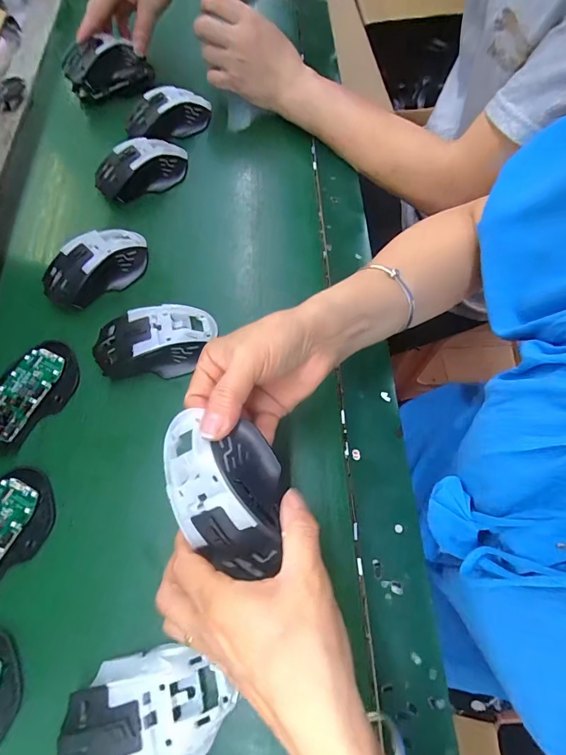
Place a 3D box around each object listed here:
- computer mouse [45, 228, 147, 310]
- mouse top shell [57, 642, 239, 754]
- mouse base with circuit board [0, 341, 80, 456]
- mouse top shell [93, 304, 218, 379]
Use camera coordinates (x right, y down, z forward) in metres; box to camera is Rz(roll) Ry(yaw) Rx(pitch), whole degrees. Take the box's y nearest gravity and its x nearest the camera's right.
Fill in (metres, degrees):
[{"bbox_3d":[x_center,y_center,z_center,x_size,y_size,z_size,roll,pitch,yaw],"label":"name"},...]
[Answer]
[{"bbox_3d":[-0.200,-0.121,0.418,0.113,0.034,0.058,-35,69,-15],"label":"computer mouse"},{"bbox_3d":[-0.092,0.222,0.263,0.112,0.037,0.062,-15,65,-7],"label":"mouse top shell"},{"bbox_3d":[-0.248,0.014,0.367,0.071,0.020,0.115,34,69,15],"label":"mouse base with circuit board"},{"bbox_3d":[-0.123,-0.035,0.375,0.113,0.032,0.065,-12,65,-5],"label":"mouse top shell"}]

